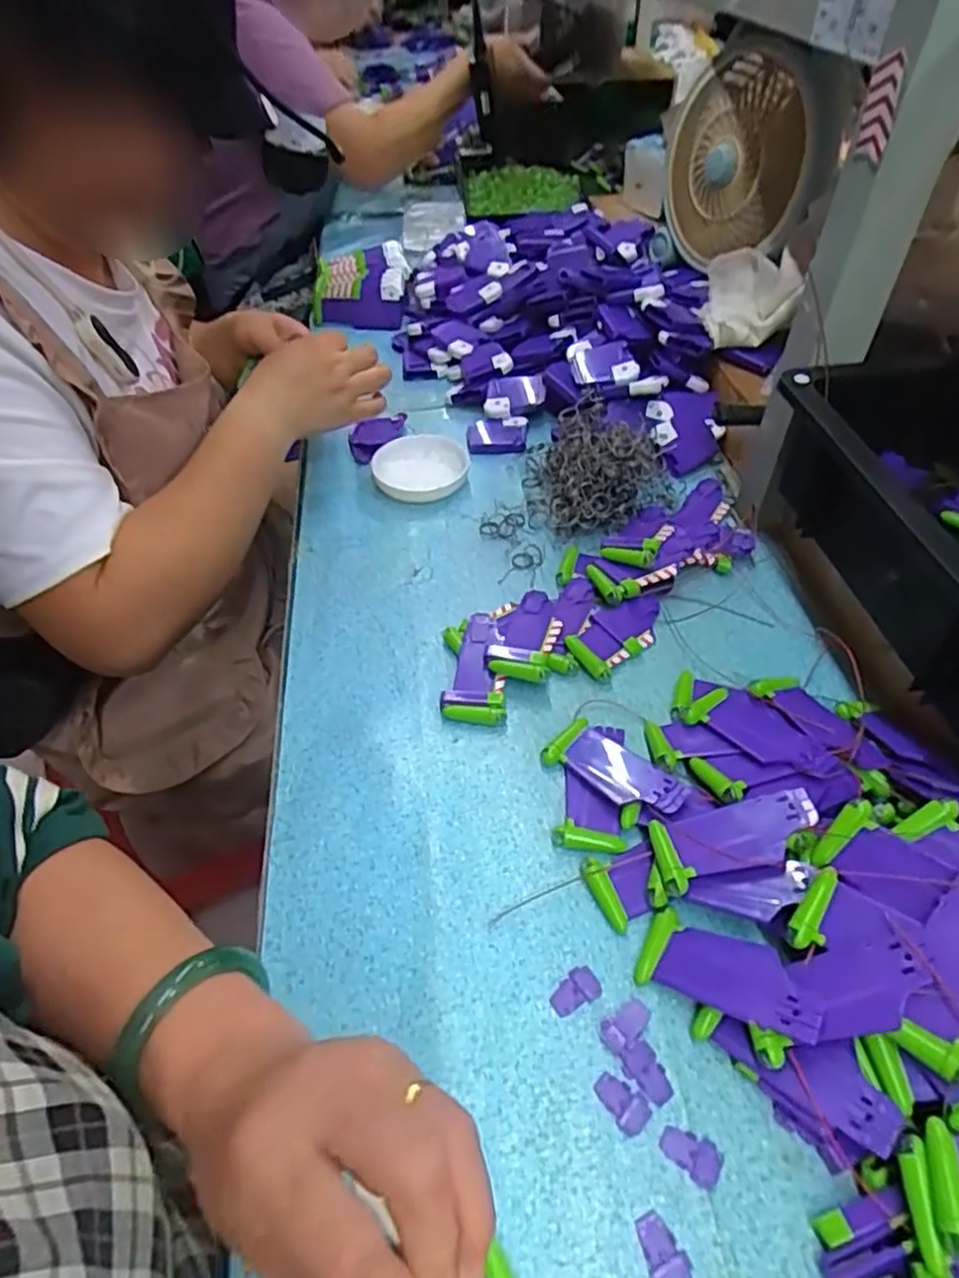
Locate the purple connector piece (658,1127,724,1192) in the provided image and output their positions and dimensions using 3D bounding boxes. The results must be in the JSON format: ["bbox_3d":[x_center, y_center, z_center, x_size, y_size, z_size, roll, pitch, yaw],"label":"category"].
[{"bbox_3d":[0.098,0.236,0.315,0.027,0.004,0.017,31,56,26],"label":"purple connector piece"}]

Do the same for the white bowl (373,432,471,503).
[{"bbox_3d":[-0.058,-0.169,0.668,0.088,0.025,0.093,-1,48,1],"label":"white bowl"}]

